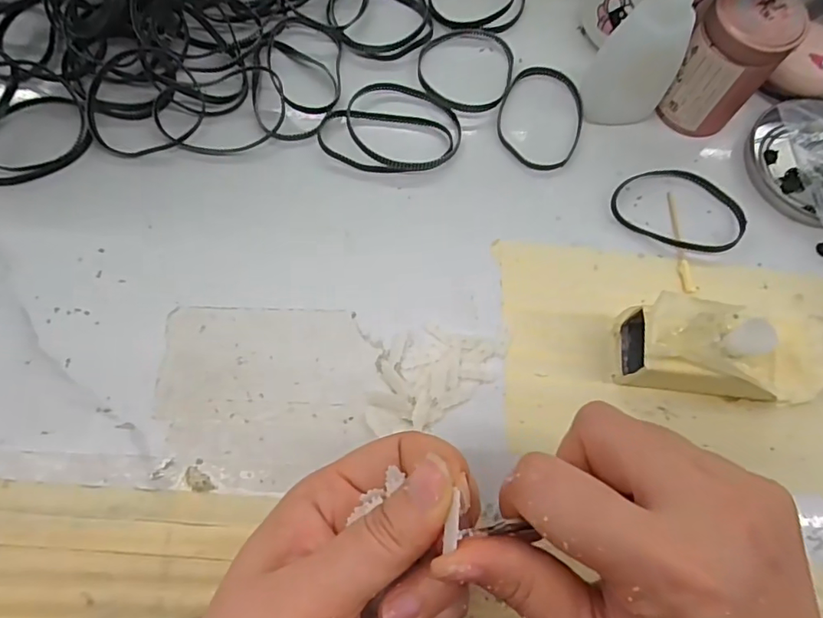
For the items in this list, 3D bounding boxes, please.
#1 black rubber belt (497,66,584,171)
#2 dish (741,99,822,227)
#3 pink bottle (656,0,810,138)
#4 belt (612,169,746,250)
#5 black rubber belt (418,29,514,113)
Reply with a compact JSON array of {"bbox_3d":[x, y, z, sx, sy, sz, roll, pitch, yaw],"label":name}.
[{"bbox_3d":[0.074,-0.111,0.302,0.048,0.004,0.069,19,70,4],"label":"black rubber belt"},{"bbox_3d":[0.229,-0.083,0.289,0.069,0.019,0.074,1,70,-3],"label":"dish"},{"bbox_3d":[0.165,-0.130,0.279,0.044,0.067,0.037,42,73,12],"label":"pink bottle"},{"bbox_3d":[0.146,-0.055,0.287,0.070,0.005,0.048,25,71,6],"label":"belt"},{"bbox_3d":[0.034,-0.141,0.311,0.060,0.008,0.057,1,70,-3],"label":"black rubber belt"}]

